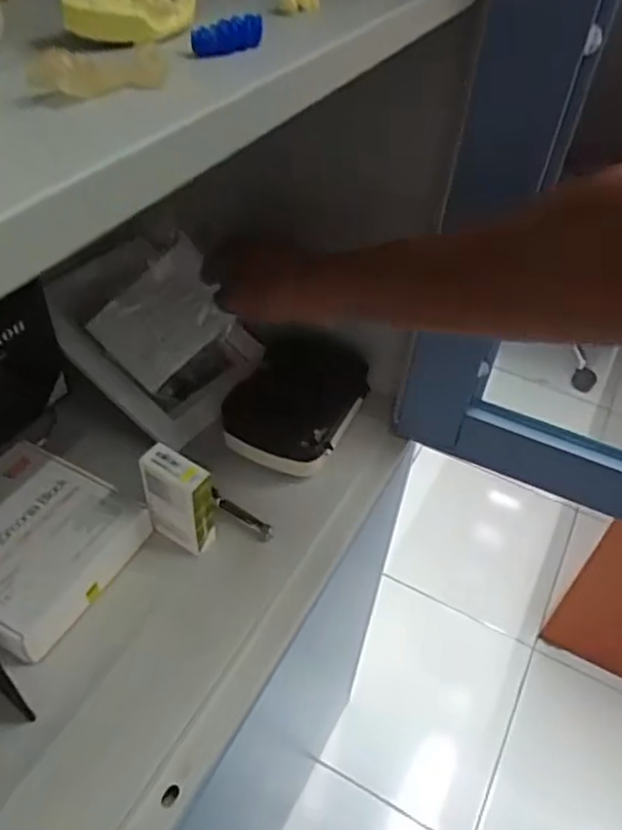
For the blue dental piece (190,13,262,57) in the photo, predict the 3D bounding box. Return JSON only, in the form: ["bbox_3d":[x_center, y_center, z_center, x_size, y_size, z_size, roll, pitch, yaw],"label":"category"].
[{"bbox_3d":[-0.031,-0.146,0.256,0.030,0.011,0.011,-27,51,-30],"label":"blue dental piece"}]

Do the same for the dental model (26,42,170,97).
[{"bbox_3d":[-0.069,-0.113,0.218,0.046,0.013,0.009,-26,50,-29],"label":"dental model"}]

